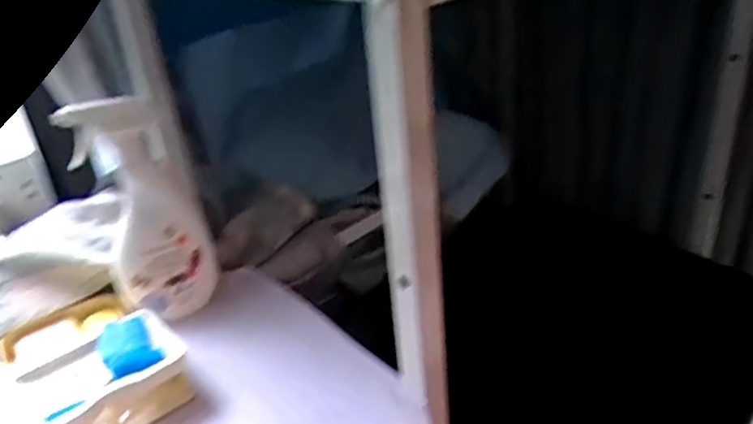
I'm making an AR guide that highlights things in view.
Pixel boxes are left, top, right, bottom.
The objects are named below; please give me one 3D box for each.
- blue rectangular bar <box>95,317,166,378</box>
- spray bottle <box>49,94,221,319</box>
[{"bbox_3d":[-0.234,0.125,0.575,0.045,0.014,0.070,-24,34,-29],"label":"blue rectangular bar"},{"bbox_3d":[-0.244,-0.004,0.645,0.099,0.230,0.069,-28,35,-33],"label":"spray bottle"}]

